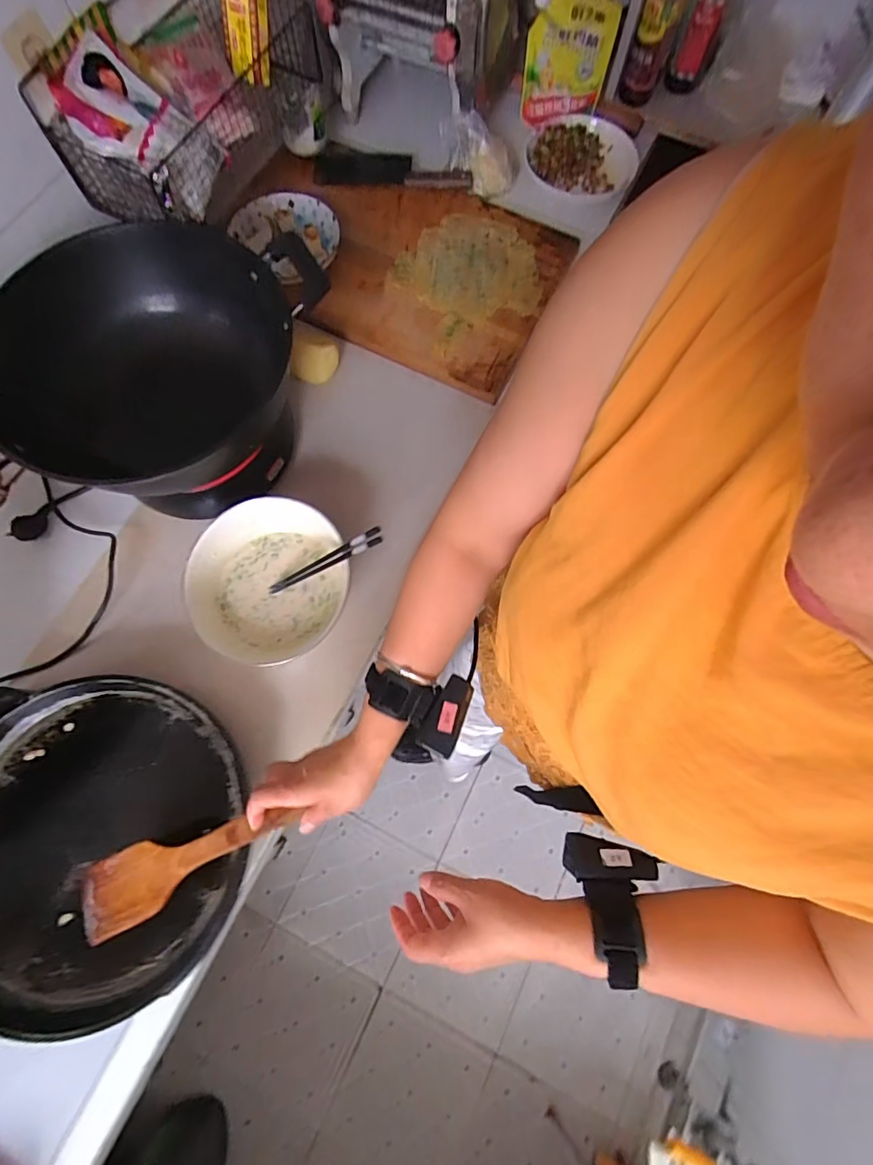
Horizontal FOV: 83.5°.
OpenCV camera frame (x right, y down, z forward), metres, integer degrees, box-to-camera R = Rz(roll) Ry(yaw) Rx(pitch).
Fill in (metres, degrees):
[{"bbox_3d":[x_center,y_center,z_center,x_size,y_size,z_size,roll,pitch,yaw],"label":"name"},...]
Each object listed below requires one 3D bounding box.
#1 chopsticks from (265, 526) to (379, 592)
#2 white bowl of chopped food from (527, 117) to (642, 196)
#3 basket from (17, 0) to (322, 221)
[{"bbox_3d":[-0.140,-0.024,0.606,0.180,0.011,0.019,-24,73,26],"label":"chopsticks"},{"bbox_3d":[0.266,-0.768,0.896,0.200,0.049,0.165,15,74,3],"label":"white bowl of chopped food"},{"bbox_3d":[-0.318,-0.658,0.639,0.160,0.161,0.363,25,74,6],"label":"basket"}]

